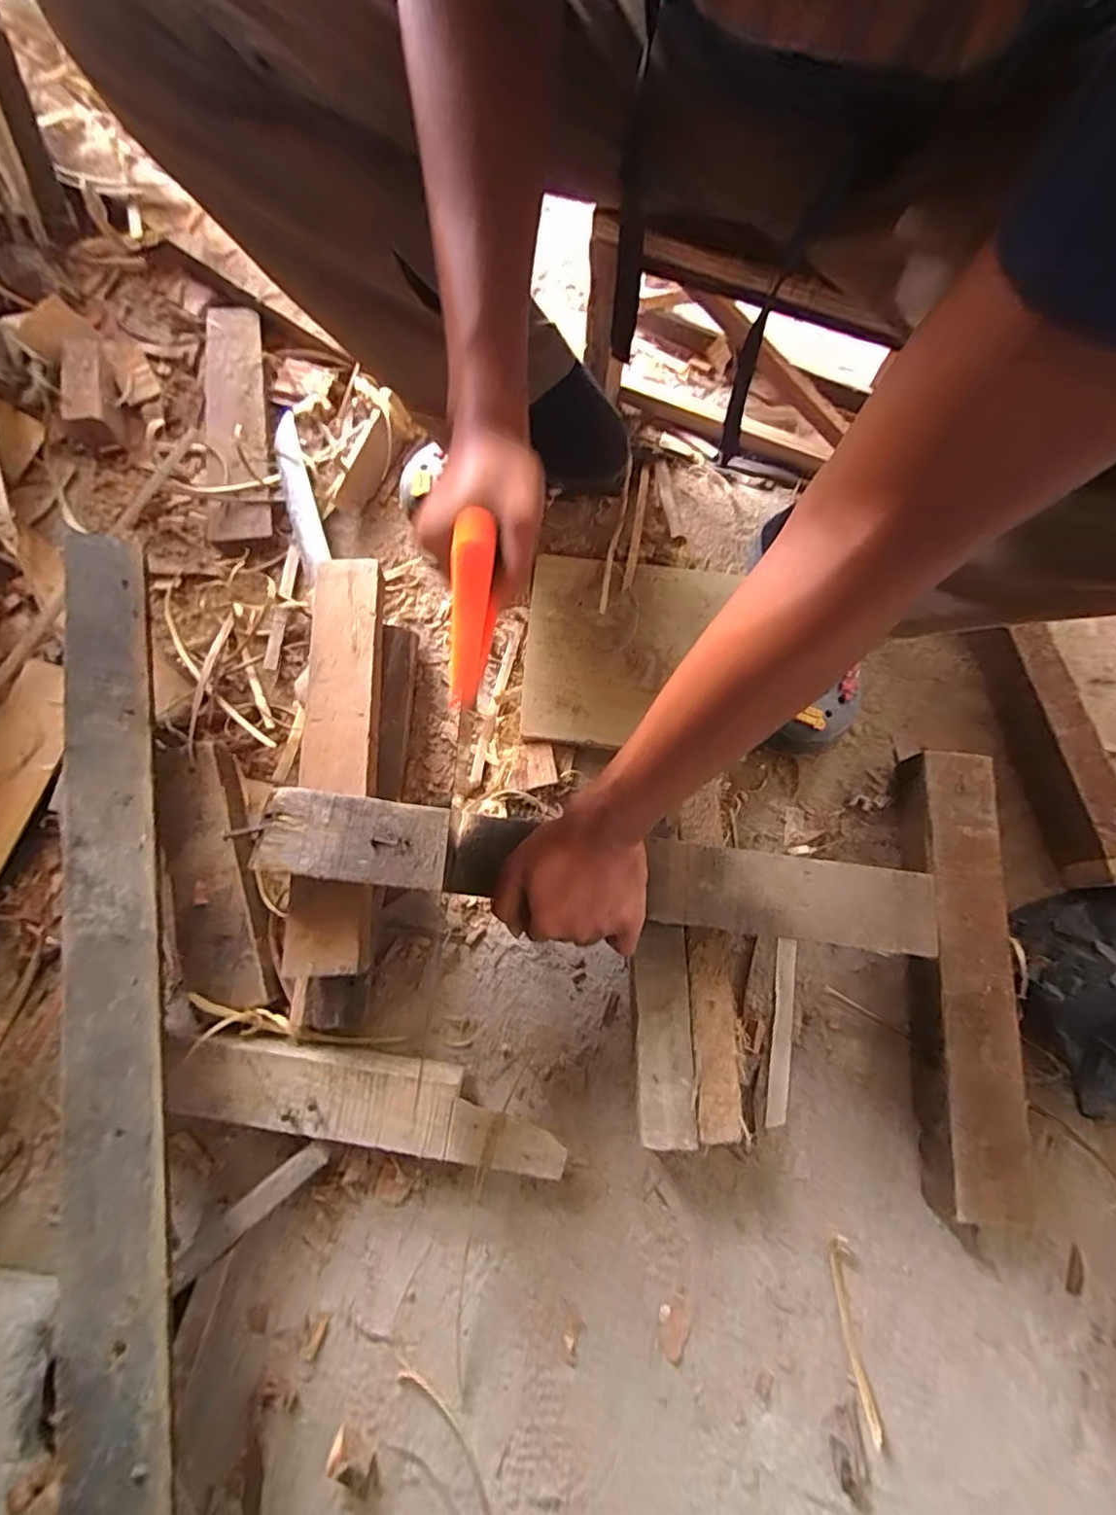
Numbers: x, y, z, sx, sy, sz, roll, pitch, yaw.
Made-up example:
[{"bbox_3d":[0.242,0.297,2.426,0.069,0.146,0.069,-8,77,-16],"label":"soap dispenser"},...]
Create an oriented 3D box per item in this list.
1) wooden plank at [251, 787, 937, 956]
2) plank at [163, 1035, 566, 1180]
[{"bbox_3d":[0.030,0.085,0.441,0.507,0.018,0.065,9,75,-1],"label":"wooden plank"},{"bbox_3d":[-0.155,0.278,0.466,0.314,0.019,0.067,8,76,-1],"label":"plank"}]

